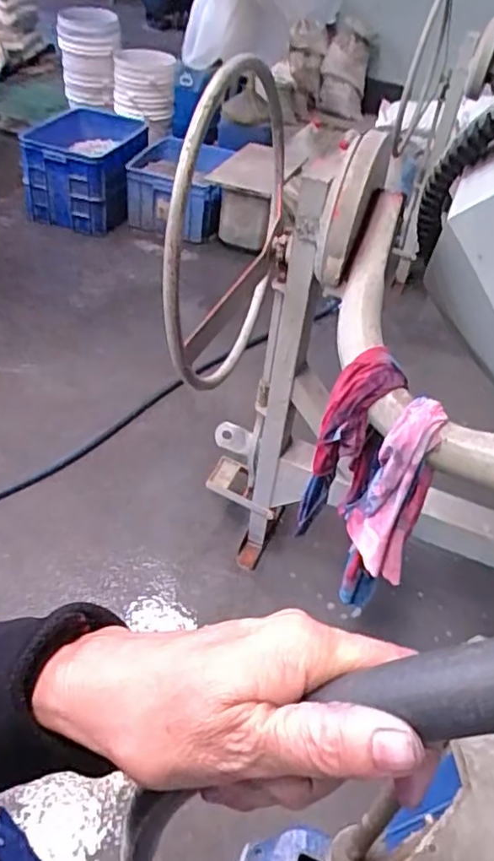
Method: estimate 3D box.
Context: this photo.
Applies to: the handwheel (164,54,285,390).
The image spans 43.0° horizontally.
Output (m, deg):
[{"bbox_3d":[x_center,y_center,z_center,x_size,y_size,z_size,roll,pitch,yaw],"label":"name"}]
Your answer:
[{"bbox_3d":[-0.010,-0.383,1.229,0.115,0.608,0.590,11,16,13],"label":"handwheel"}]

